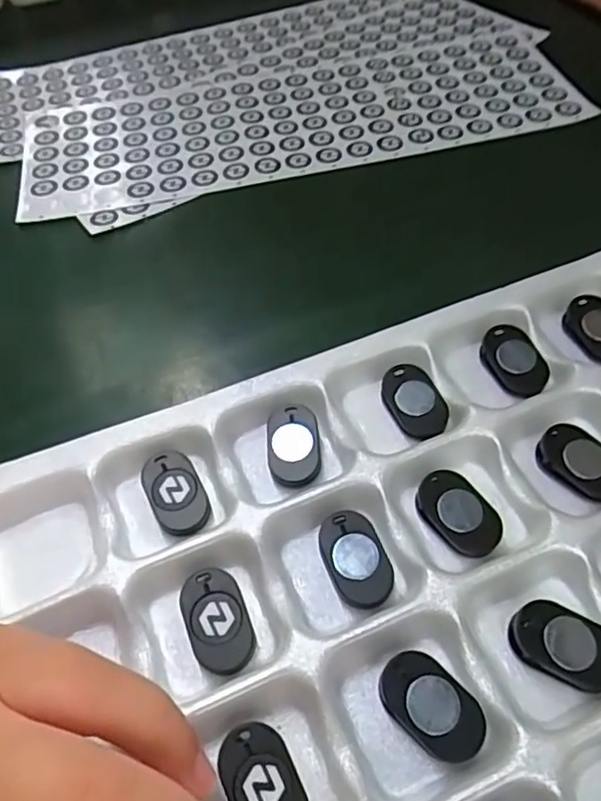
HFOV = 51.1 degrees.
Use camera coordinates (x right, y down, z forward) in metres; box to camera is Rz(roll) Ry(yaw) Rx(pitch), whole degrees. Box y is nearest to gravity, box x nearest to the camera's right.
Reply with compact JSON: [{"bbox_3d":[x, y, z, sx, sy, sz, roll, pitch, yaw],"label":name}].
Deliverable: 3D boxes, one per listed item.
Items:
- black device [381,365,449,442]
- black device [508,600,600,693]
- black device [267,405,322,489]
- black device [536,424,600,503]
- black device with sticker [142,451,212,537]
[{"bbox_3d":[0.040,0.000,0.222,0.017,0.008,0.027,-25,55,-12],"label":"black device"},{"bbox_3d":[0.072,0.066,0.169,0.029,0.005,0.018,16,56,17],"label":"black device"},{"bbox_3d":[-0.002,0.016,0.215,0.018,0.007,0.028,-5,53,3],"label":"black device"},{"bbox_3d":[0.092,0.019,0.203,0.017,0.006,0.028,-40,59,-21],"label":"black device"},{"bbox_3d":[-0.041,0.030,0.207,0.017,0.006,0.029,-27,55,-13],"label":"black device with sticker"}]

